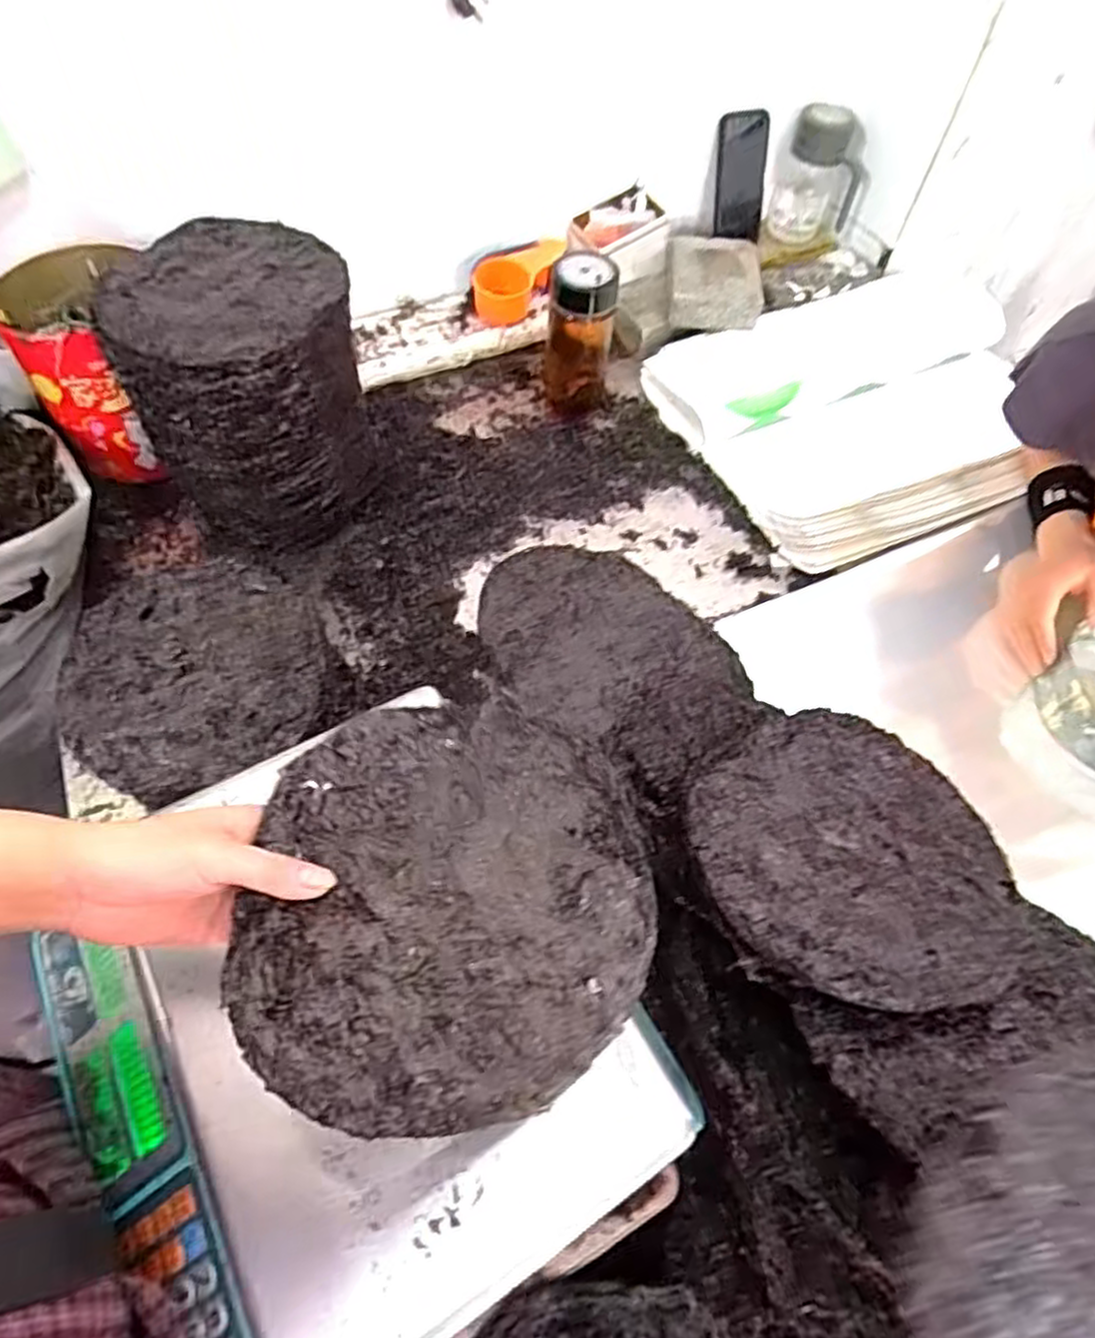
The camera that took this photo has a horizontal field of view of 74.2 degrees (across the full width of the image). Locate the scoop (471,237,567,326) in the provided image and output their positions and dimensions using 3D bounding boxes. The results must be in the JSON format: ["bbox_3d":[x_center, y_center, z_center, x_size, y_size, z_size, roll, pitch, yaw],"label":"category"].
[{"bbox_3d":[-0.037,-0.522,0.977,0.127,0.059,0.093,-5,59,-6],"label":"scoop"}]

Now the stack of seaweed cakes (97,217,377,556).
[{"bbox_3d":[-0.281,-0.256,0.722,0.199,0.265,0.193,-7,59,-7],"label":"stack of seaweed cakes"}]

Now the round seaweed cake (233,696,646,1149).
[{"bbox_3d":[-0.053,0.103,0.343,0.187,0.034,0.193,1,58,-2],"label":"round seaweed cake"}]

